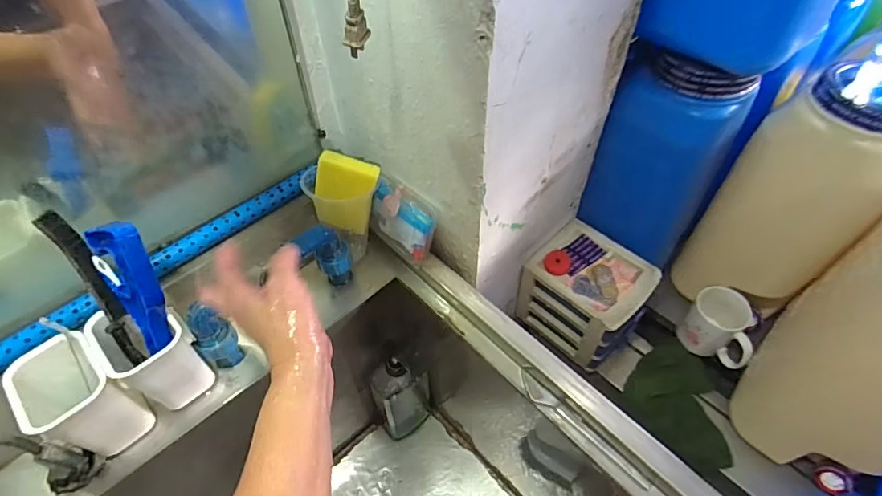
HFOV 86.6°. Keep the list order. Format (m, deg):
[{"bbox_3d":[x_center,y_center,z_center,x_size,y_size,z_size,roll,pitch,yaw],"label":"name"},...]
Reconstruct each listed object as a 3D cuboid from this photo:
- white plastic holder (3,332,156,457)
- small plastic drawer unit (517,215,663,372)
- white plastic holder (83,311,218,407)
[{"bbox_3d":[-0.356,0.151,0.469,0.088,0.103,0.073,37,61,26],"label":"white plastic holder"},{"bbox_3d":[0.233,0.076,0.758,0.135,0.154,0.166,-38,60,-25],"label":"small plastic drawer unit"},{"bbox_3d":[-0.302,0.112,0.502,0.085,0.107,0.076,35,60,25],"label":"white plastic holder"}]

